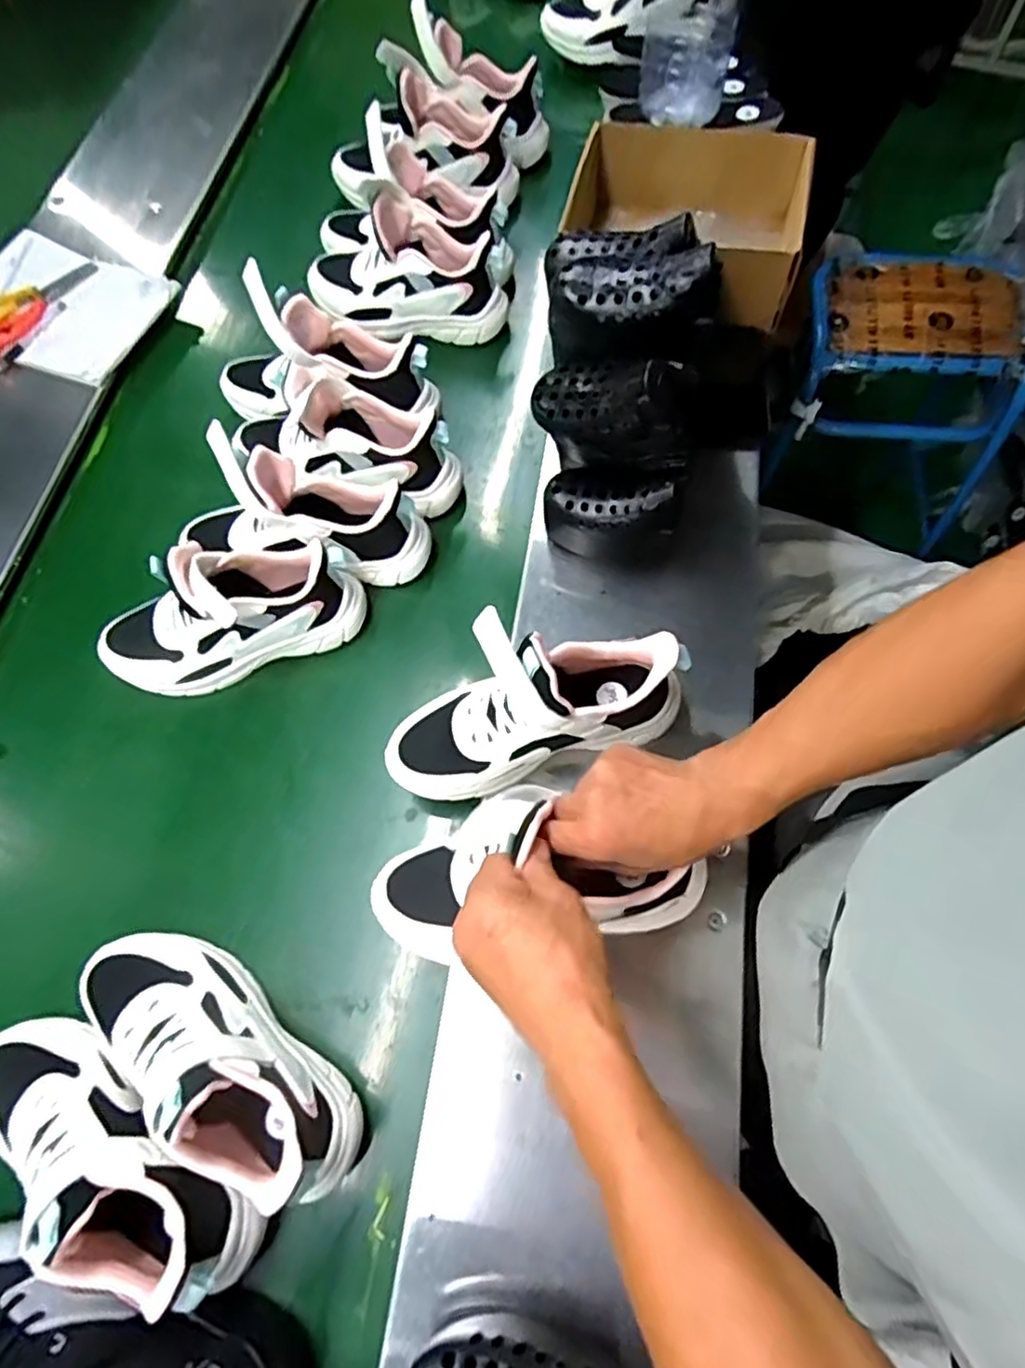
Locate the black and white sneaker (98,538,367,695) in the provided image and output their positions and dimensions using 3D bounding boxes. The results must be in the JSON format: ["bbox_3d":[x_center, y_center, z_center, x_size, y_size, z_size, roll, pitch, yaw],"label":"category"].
[{"bbox_3d":[-0.280,-0.068,0.649,0.257,0.147,0.088,-18,67,-4],"label":"black and white sneaker"}]

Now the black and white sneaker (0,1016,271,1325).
[{"bbox_3d":[-0.303,0.333,0.474,0.259,0.091,0.083,28,71,14],"label":"black and white sneaker"}]

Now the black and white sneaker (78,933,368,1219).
[{"bbox_3d":[-0.231,0.275,0.499,0.260,0.108,0.092,29,71,15],"label":"black and white sneaker"}]

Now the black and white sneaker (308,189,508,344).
[{"bbox_3d":[-0.134,-0.507,0.816,0.240,0.121,0.093,13,68,9],"label":"black and white sneaker"}]

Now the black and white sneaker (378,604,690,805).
[{"bbox_3d":[0.015,0.011,0.541,0.250,0.140,0.087,-16,67,-4],"label":"black and white sneaker"}]

